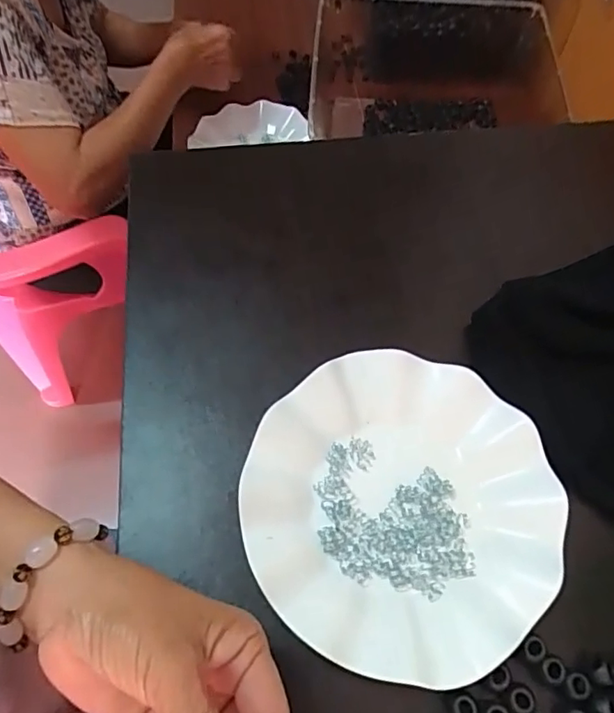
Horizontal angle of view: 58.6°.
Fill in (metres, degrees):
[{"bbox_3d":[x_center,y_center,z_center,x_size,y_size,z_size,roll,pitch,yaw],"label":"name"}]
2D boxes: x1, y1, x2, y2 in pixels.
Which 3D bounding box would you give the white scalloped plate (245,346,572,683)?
[{"bbox_3d":[0.055,0.086,0.328,0.179,0.020,0.179,0,60,-1],"label":"white scalloped plate"}]

